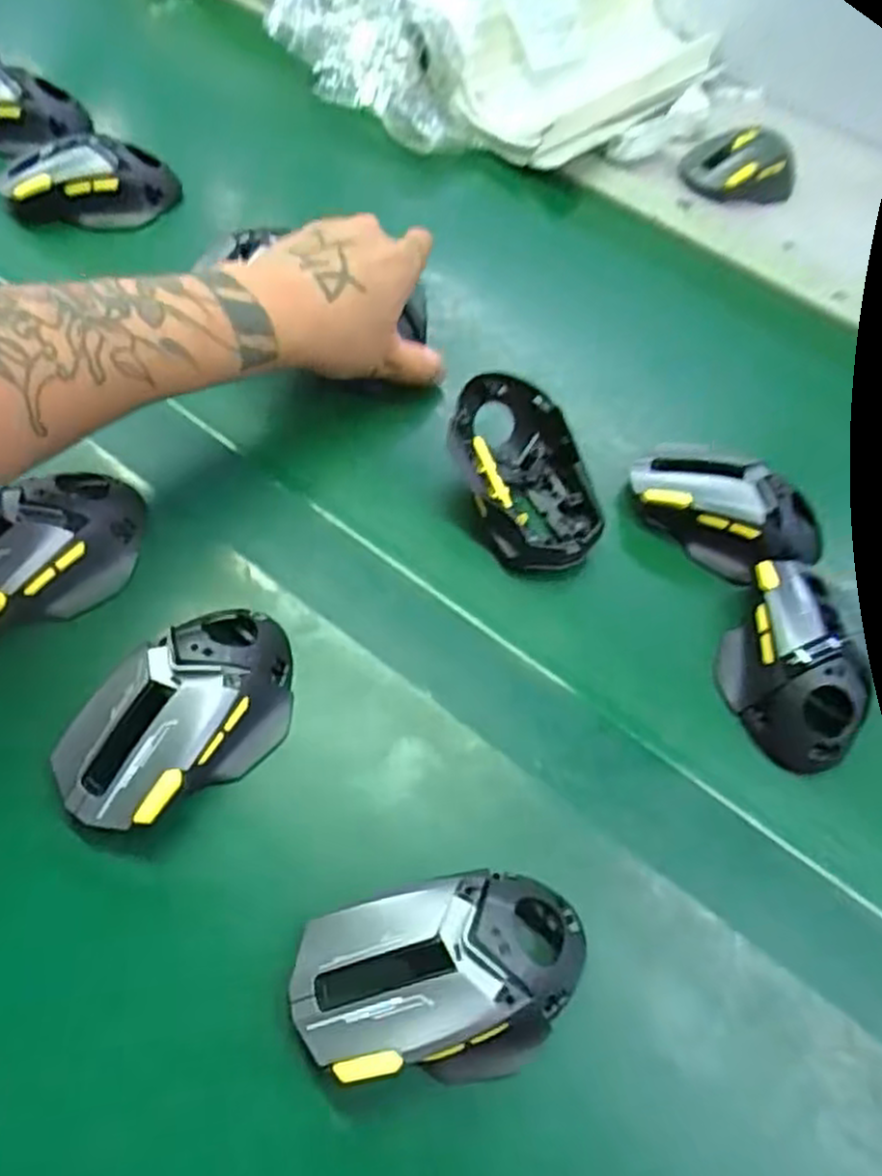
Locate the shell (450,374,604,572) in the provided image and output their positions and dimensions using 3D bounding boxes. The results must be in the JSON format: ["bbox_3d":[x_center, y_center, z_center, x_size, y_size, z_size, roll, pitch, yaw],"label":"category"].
[{"bbox_3d":[0.047,-0.065,0.450,0.067,0.038,0.118,-18,77,-11],"label":"shell"}]

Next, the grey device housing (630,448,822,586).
[{"bbox_3d":[0.167,-0.045,0.454,0.113,0.035,0.061,31,61,13],"label":"grey device housing"}]

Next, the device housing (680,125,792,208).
[{"bbox_3d":[0.247,-0.343,0.634,0.097,0.043,0.049,11,58,-4],"label":"device housing"}]

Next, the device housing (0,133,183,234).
[{"bbox_3d":[-0.250,-0.286,0.552,0.118,0.046,0.054,2,59,-10],"label":"device housing"}]

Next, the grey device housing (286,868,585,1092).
[{"bbox_3d":[0.001,0.155,0.309,0.115,0.035,0.069,-7,60,-9],"label":"grey device housing"}]

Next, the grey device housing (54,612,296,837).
[{"bbox_3d":[-0.117,0.058,0.355,0.071,0.039,0.119,39,64,16],"label":"grey device housing"}]

